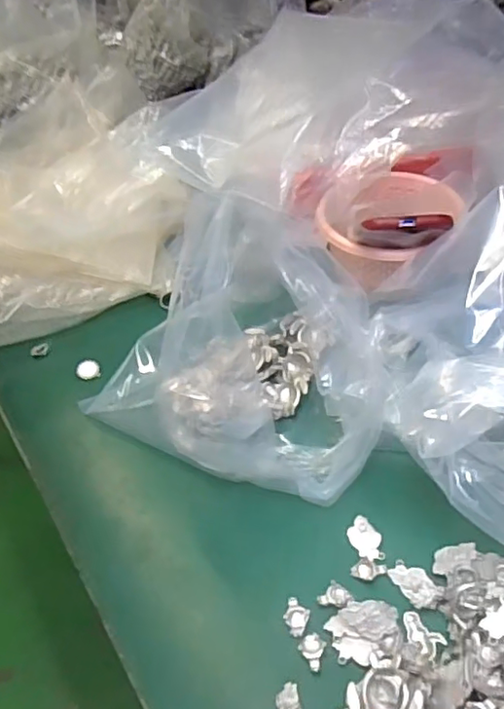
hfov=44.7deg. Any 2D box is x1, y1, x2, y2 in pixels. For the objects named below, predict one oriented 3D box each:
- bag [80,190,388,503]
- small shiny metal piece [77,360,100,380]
[{"bbox_3d":[0.011,-0.016,0.560,0.252,0.102,0.244,17,51,22],"label":"bag"},{"bbox_3d":[-0.162,0.015,0.608,0.021,0.013,0.017,-20,47,-11],"label":"small shiny metal piece"}]

